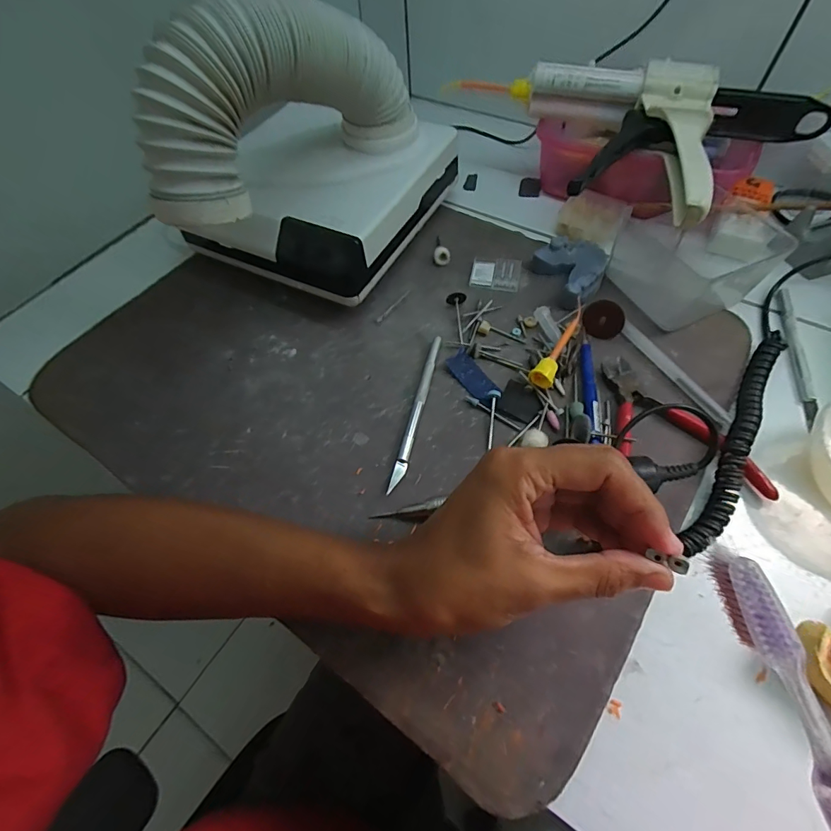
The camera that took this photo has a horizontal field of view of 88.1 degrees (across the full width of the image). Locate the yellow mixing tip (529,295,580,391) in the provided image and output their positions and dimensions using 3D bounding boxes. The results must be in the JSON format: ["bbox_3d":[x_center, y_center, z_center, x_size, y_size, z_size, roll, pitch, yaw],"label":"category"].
[{"bbox_3d":[0.116,-0.058,0.343,0.017,0.016,0.089,26,64,17],"label":"yellow mixing tip"}]

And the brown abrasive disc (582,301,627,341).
[{"bbox_3d":[0.151,-0.077,0.344,0.030,0.030,0.004,18,33,12],"label":"brown abrasive disc"}]

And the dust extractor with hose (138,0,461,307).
[{"bbox_3d":[-0.074,-0.203,0.339,0.125,0.188,0.250,26,64,17],"label":"dust extractor with hose"}]

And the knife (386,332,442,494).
[{"bbox_3d":[0.002,-0.005,0.324,0.009,0.006,0.135,11,61,10],"label":"knife"}]

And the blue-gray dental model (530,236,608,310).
[{"bbox_3d":[0.144,-0.131,0.383,0.054,0.025,0.064,-21,61,-9],"label":"blue-gray dental model"}]

